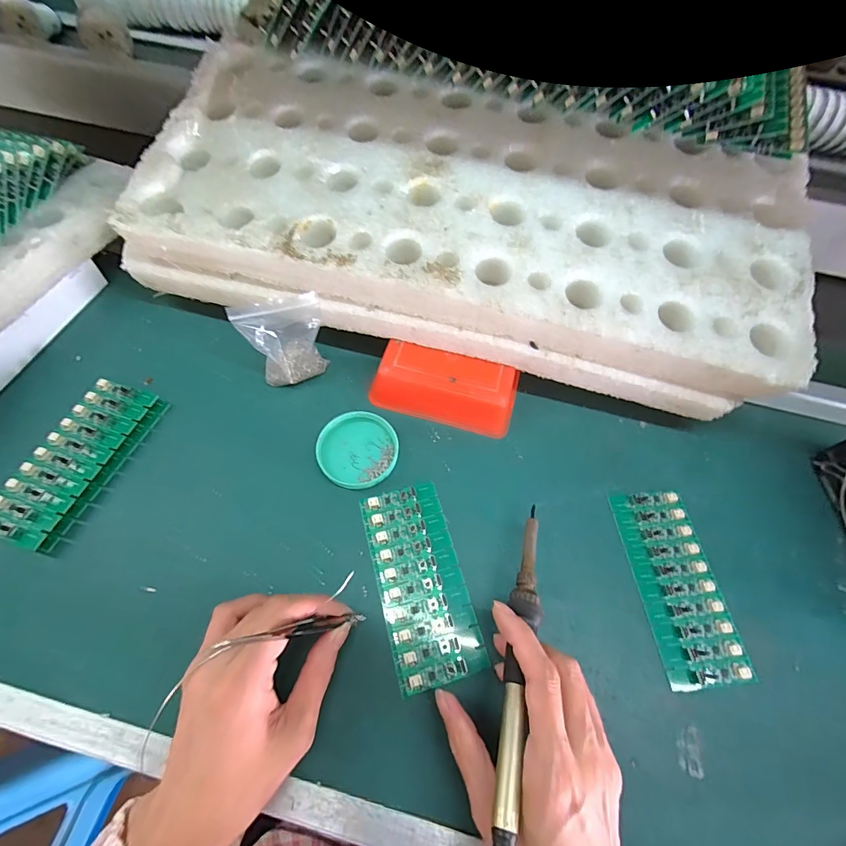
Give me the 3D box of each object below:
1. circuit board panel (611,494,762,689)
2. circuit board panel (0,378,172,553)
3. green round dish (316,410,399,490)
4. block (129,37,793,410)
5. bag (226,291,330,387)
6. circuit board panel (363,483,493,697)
[{"bbox_3d":[0.196,0.120,0.313,0.065,0.006,0.135,-4,63,-6],"label":"circuit board panel"},{"bbox_3d":[-0.279,0.027,0.328,0.060,0.014,0.137,20,63,7],"label":"circuit board panel"},{"bbox_3d":[-0.055,0.021,0.348,0.065,0.009,0.067,1,63,-3],"label":"green round dish"},{"bbox_3d":[0.035,-0.184,0.371,0.545,0.088,0.231,14,64,3],"label":"block"},{"bbox_3d":[-0.117,-0.068,0.354,0.065,0.090,0.033,-15,65,-11],"label":"bag"},{"bbox_3d":[-0.001,0.116,0.307,0.062,0.005,0.138,-12,64,-10],"label":"circuit board panel"}]

